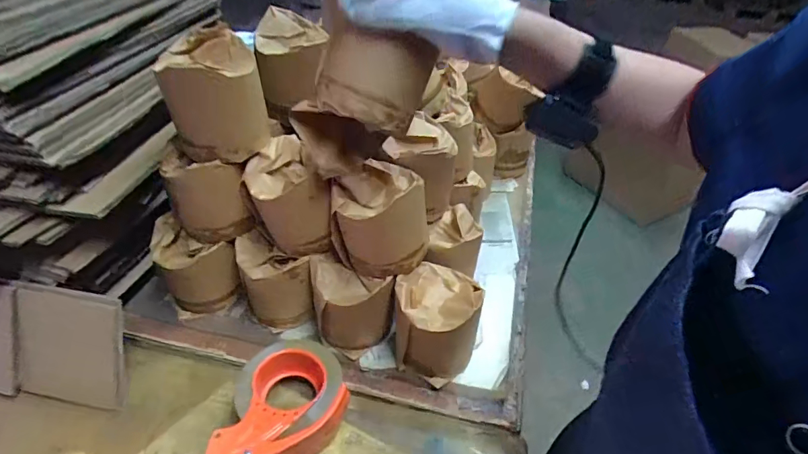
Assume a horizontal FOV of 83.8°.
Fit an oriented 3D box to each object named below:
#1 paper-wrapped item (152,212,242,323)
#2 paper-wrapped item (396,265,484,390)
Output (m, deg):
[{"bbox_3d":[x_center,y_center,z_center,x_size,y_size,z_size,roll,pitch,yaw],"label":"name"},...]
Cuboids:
[{"bbox_3d":[-0.281,0.051,0.613,0.087,0.109,0.090,-20,47,-24],"label":"paper-wrapped item"},{"bbox_3d":[0.039,0.115,0.559,0.098,0.114,0.107,11,42,9],"label":"paper-wrapped item"}]

